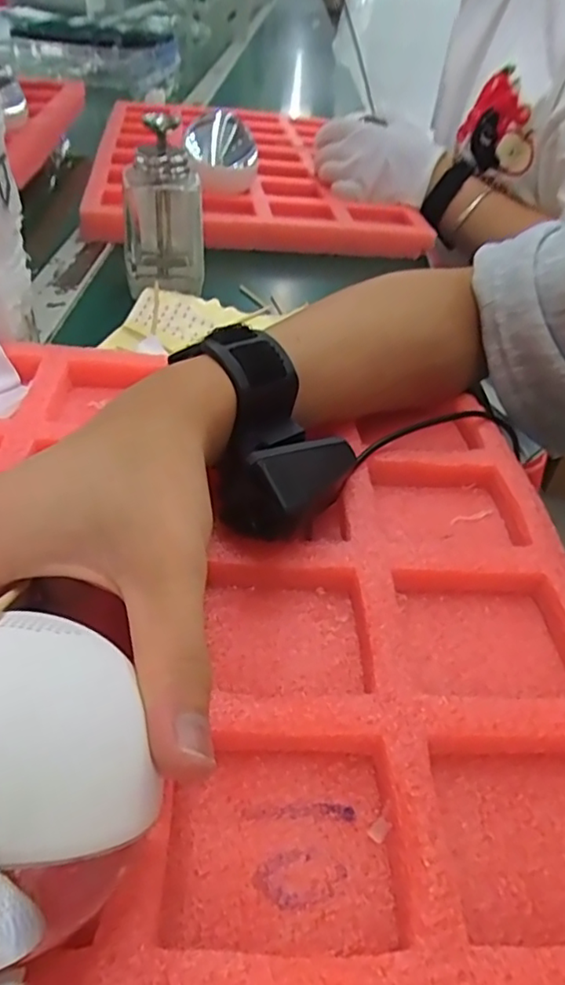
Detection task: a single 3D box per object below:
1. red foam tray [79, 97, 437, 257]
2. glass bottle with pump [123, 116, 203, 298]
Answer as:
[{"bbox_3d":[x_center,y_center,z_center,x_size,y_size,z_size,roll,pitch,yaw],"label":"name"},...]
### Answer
[{"bbox_3d":[-0.048,-0.413,0.746,0.325,0.052,0.532,0,41,-9],"label":"red foam tray"},{"bbox_3d":[-0.091,-0.216,0.461,0.058,0.111,0.059,-3,42,-12],"label":"glass bottle with pump"}]

